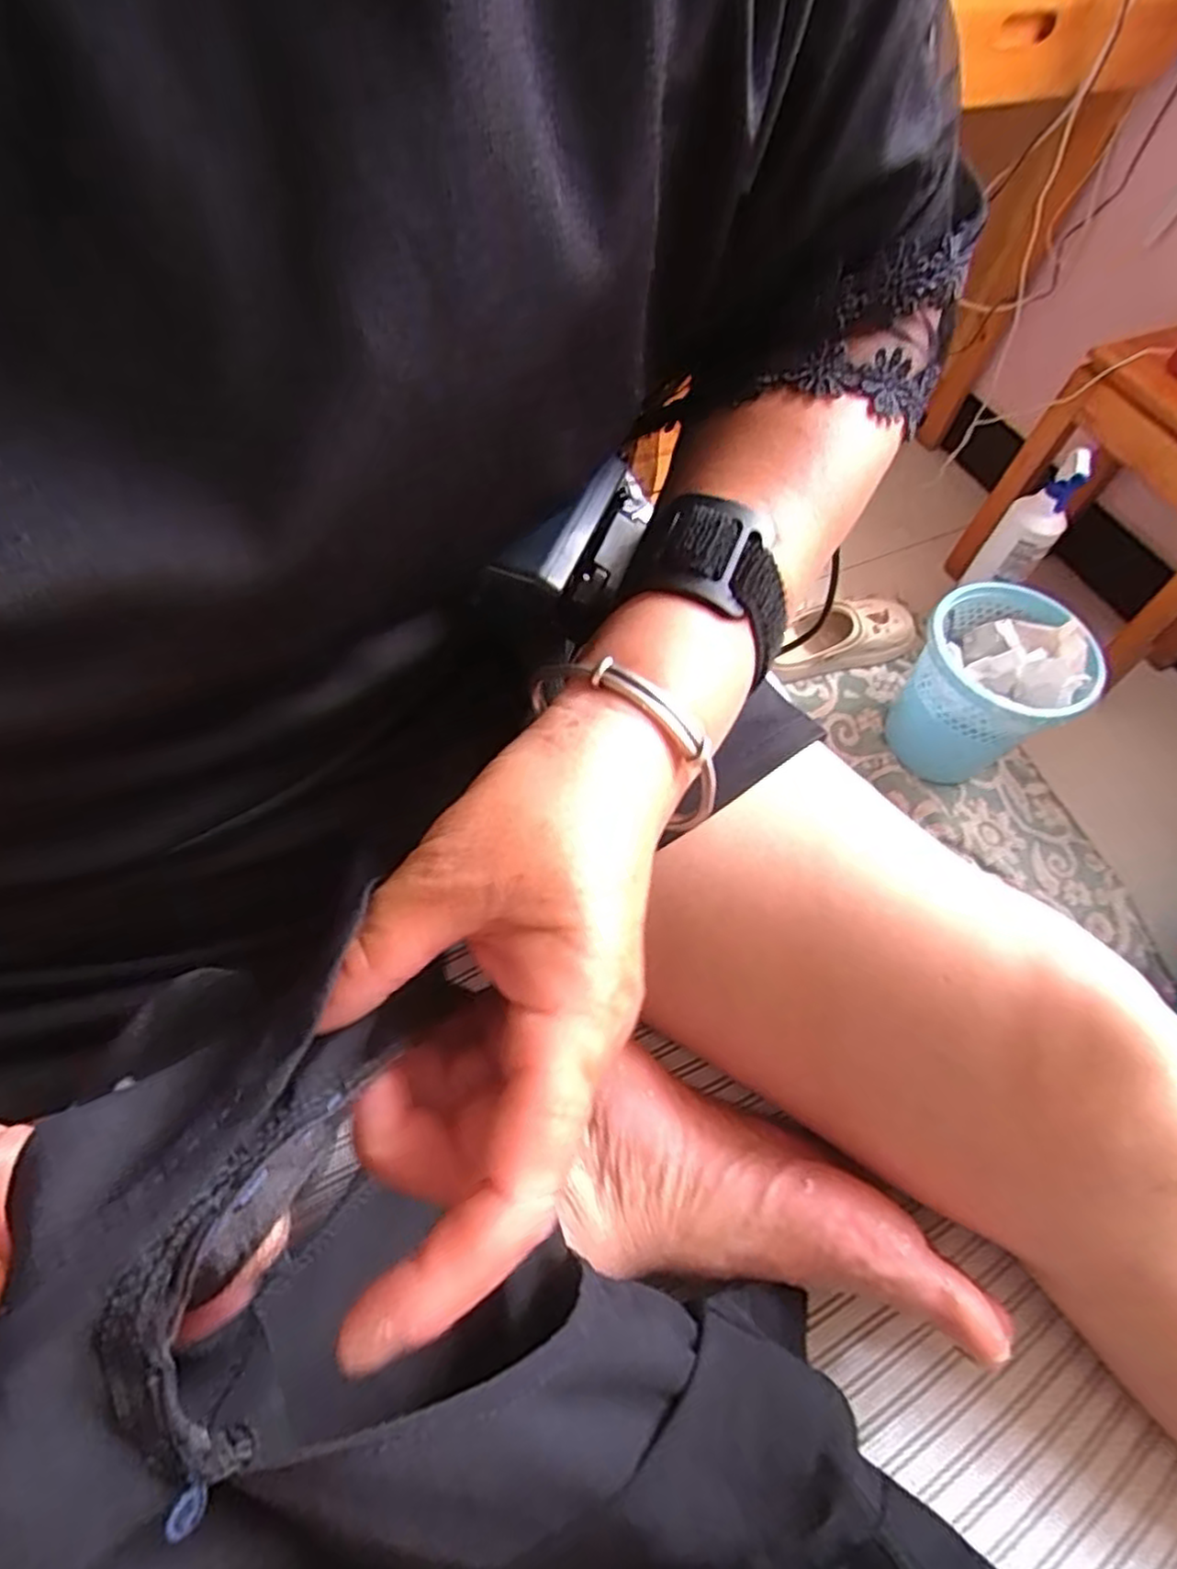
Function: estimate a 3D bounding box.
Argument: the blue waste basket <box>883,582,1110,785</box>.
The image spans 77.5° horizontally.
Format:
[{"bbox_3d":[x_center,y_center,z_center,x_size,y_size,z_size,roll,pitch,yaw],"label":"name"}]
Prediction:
[{"bbox_3d":[0.555,-0.133,1.055,0.237,0.217,0.217,2,60,-3],"label":"blue waste basket"}]

